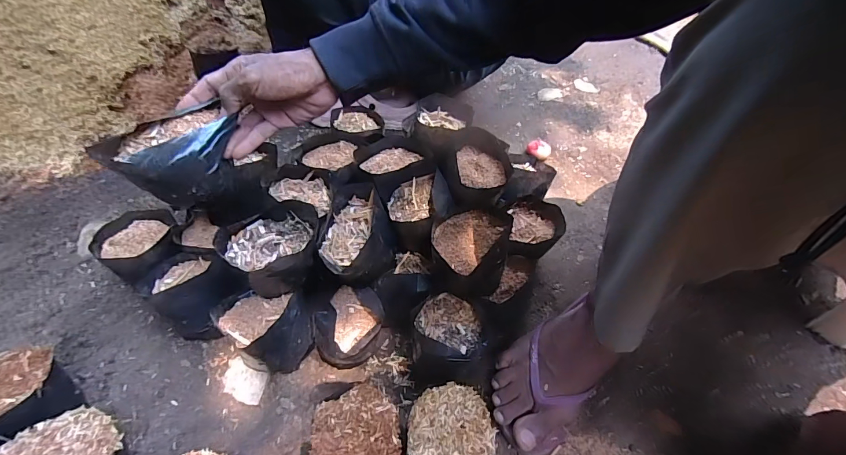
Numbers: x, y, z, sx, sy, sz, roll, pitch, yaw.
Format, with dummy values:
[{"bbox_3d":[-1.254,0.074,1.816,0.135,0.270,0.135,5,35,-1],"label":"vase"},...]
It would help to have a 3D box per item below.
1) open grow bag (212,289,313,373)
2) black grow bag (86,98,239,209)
[{"bbox_3d":[-0.197,0.132,0.506,0.104,0.093,0.093,32,56,23],"label":"open grow bag"},{"bbox_3d":[-0.241,-0.068,0.385,0.115,0.066,0.058,-32,58,-28],"label":"black grow bag"}]

